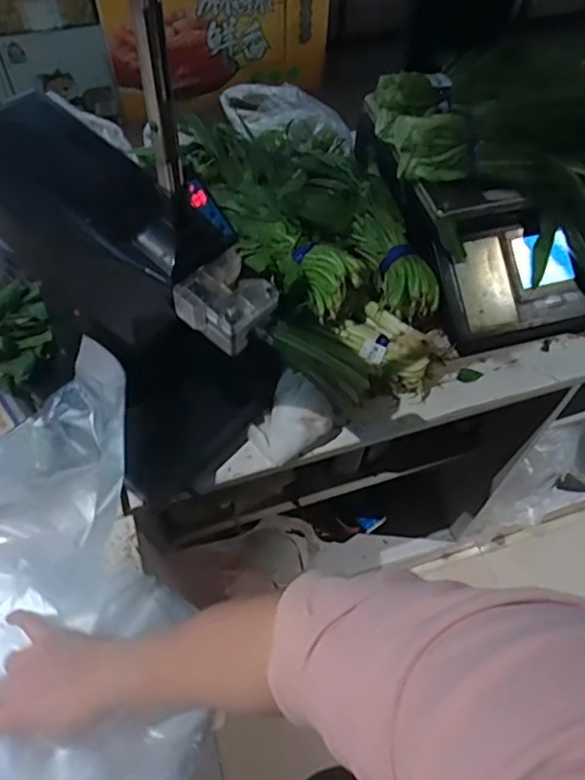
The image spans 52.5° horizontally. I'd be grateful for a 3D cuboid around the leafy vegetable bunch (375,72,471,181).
[{"bbox_3d":[0.170,-0.362,0.786,0.075,0.096,0.169,-13,58,-10],"label":"leafy vegetable bunch"}]

